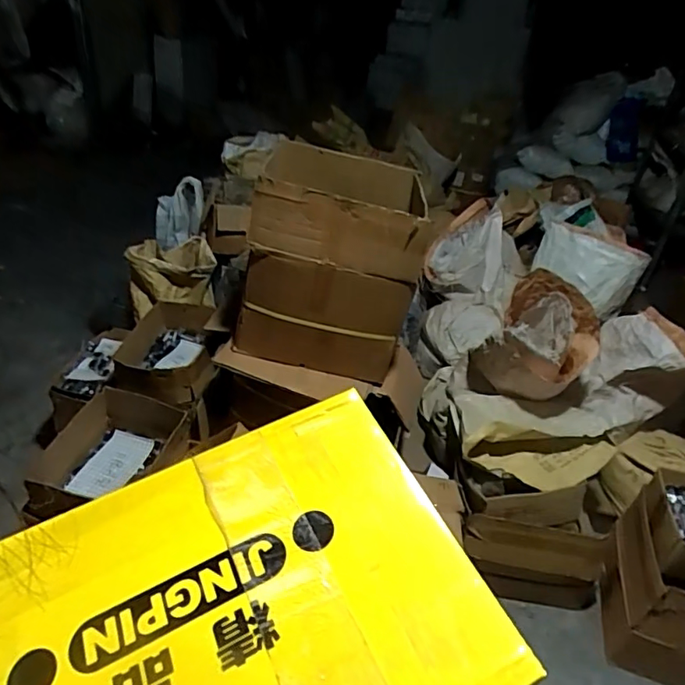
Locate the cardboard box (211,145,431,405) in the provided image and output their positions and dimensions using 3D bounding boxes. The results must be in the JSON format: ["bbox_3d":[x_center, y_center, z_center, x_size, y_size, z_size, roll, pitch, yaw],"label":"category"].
[{"bbox_3d":[-0.034,-0.226,1.367,0.430,0.538,0.362,8,34,1],"label":"cardboard box"}]

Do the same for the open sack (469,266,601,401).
[{"bbox_3d":[0.570,0.026,1.570,0.323,0.385,0.286,17,35,15],"label":"open sack"}]

